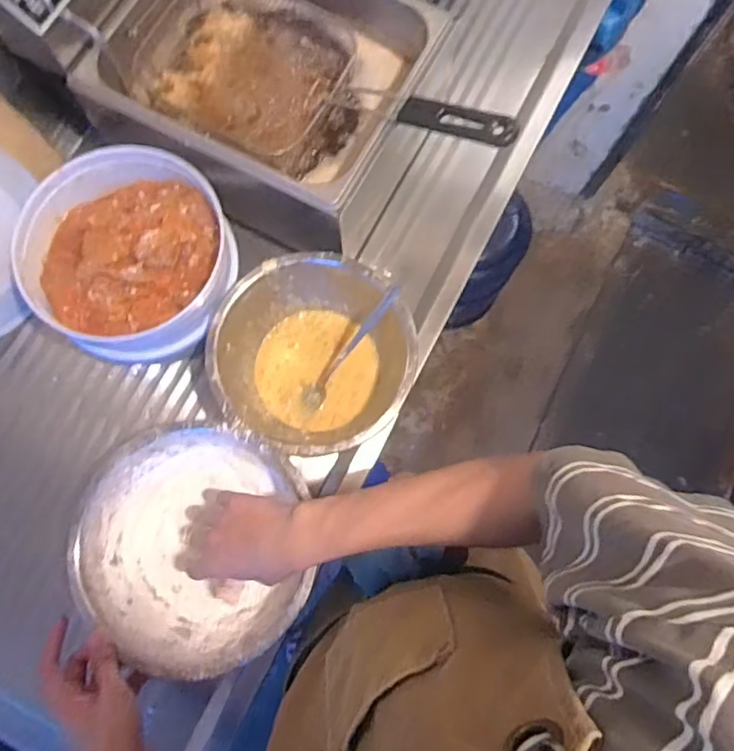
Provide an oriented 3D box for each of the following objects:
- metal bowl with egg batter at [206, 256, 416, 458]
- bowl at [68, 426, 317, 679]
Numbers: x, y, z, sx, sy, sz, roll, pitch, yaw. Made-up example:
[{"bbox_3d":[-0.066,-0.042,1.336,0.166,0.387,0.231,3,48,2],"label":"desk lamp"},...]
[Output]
[{"bbox_3d":[-0.057,-0.017,0.656,0.207,0.098,0.204,0,77,-2],"label":"metal bowl with egg batter"},{"bbox_3d":[-0.166,0.174,0.608,0.210,0.105,0.219,0,77,-2],"label":"bowl"}]

